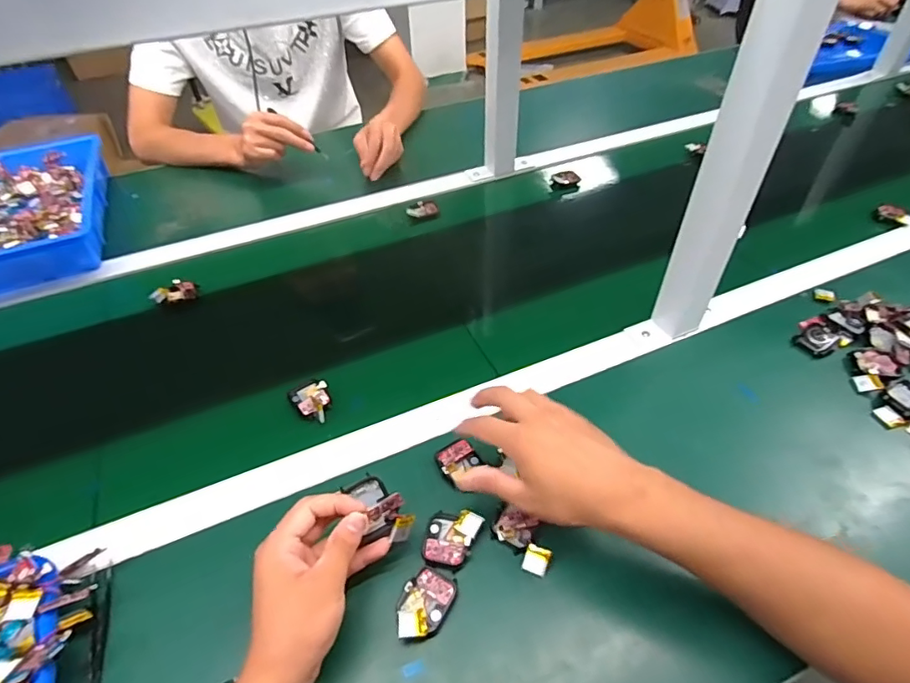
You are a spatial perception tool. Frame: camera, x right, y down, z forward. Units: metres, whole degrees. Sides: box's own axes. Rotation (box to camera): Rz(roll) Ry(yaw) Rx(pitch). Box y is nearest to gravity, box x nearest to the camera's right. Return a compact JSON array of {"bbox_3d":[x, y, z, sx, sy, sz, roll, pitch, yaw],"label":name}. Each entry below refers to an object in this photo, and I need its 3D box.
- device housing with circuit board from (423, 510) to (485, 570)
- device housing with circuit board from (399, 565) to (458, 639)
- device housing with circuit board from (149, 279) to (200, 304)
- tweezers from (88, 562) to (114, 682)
[{"bbox_3d":[-0.002,0.166,0.438,0.047,0.013,0.046,3,47,6],"label":"device housing with circuit board"},{"bbox_3d":[-0.025,0.205,0.404,0.037,0.011,0.054,18,50,18],"label":"device housing with circuit board"},{"bbox_3d":[-0.367,-0.065,0.680,0.055,0.018,0.029,-15,48,-11],"label":"device housing with circuit board"},{"bbox_3d":[-0.275,0.228,0.399,0.012,0.010,0.110,-15,48,-12],"label":"tweezers"}]

